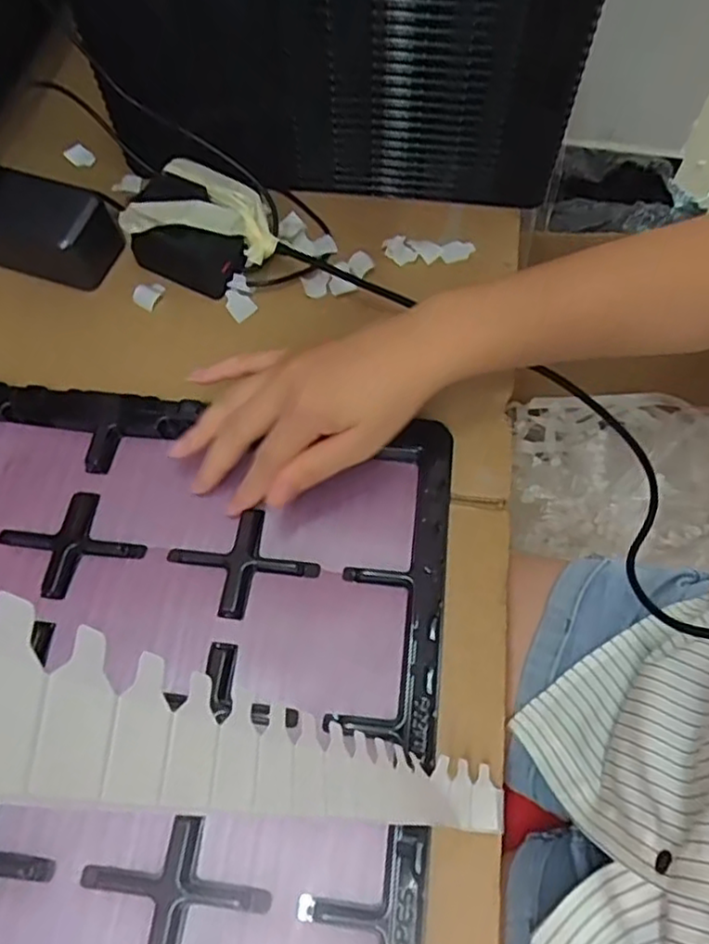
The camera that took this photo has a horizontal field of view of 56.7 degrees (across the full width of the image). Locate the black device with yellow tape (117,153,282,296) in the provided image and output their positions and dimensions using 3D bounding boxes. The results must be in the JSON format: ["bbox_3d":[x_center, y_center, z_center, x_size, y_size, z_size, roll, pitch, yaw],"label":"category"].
[{"bbox_3d":[-0.104,-0.176,0.472,0.095,0.062,0.077,25,66,12],"label":"black device with yellow tape"}]

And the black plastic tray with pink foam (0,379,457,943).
[{"bbox_3d":[-0.122,0.119,0.346,0.327,0.021,0.364,7,64,3],"label":"black plastic tray with pink foam"}]

